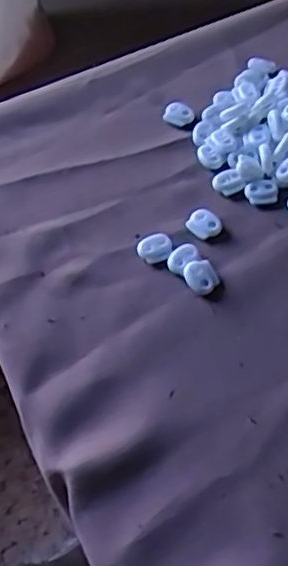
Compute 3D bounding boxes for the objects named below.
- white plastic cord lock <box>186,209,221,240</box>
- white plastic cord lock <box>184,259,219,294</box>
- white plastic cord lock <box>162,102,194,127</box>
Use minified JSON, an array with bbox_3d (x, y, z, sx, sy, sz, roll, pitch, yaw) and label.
[{"bbox_3d":[0.039,-0.038,0.418,0.021,0.004,0.018,37,81,17],"label":"white plastic cord lock"},{"bbox_3d":[0.035,-0.003,0.396,0.019,0.010,0.020,-21,57,-11],"label":"white plastic cord lock"},{"bbox_3d":[0.026,-0.124,0.478,0.021,0.004,0.018,25,76,5],"label":"white plastic cord lock"}]

